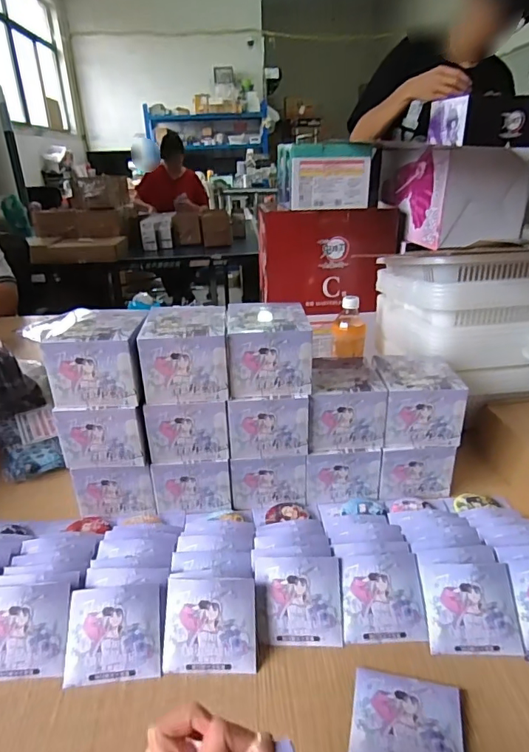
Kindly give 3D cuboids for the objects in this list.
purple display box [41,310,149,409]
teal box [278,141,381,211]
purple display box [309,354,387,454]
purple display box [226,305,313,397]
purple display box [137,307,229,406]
[{"bbox_3d":[-0.215,-0.029,0.629,0.115,0.103,0.103,-4,25,-5],"label":"purple display box"},{"bbox_3d":[0.122,-0.412,0.991,0.184,0.117,0.109,-3,25,-3],"label":"teal box"},{"bbox_3d":[0.111,0.037,0.696,0.104,0.094,0.106,-3,25,-3],"label":"purple display box"},{"bbox_3d":[0.004,-0.039,0.652,0.106,0.093,0.107,-3,25,-3],"label":"purple display box"},{"bbox_3d":[-0.103,-0.031,0.638,0.106,0.095,0.101,-3,25,-4],"label":"purple display box"}]

